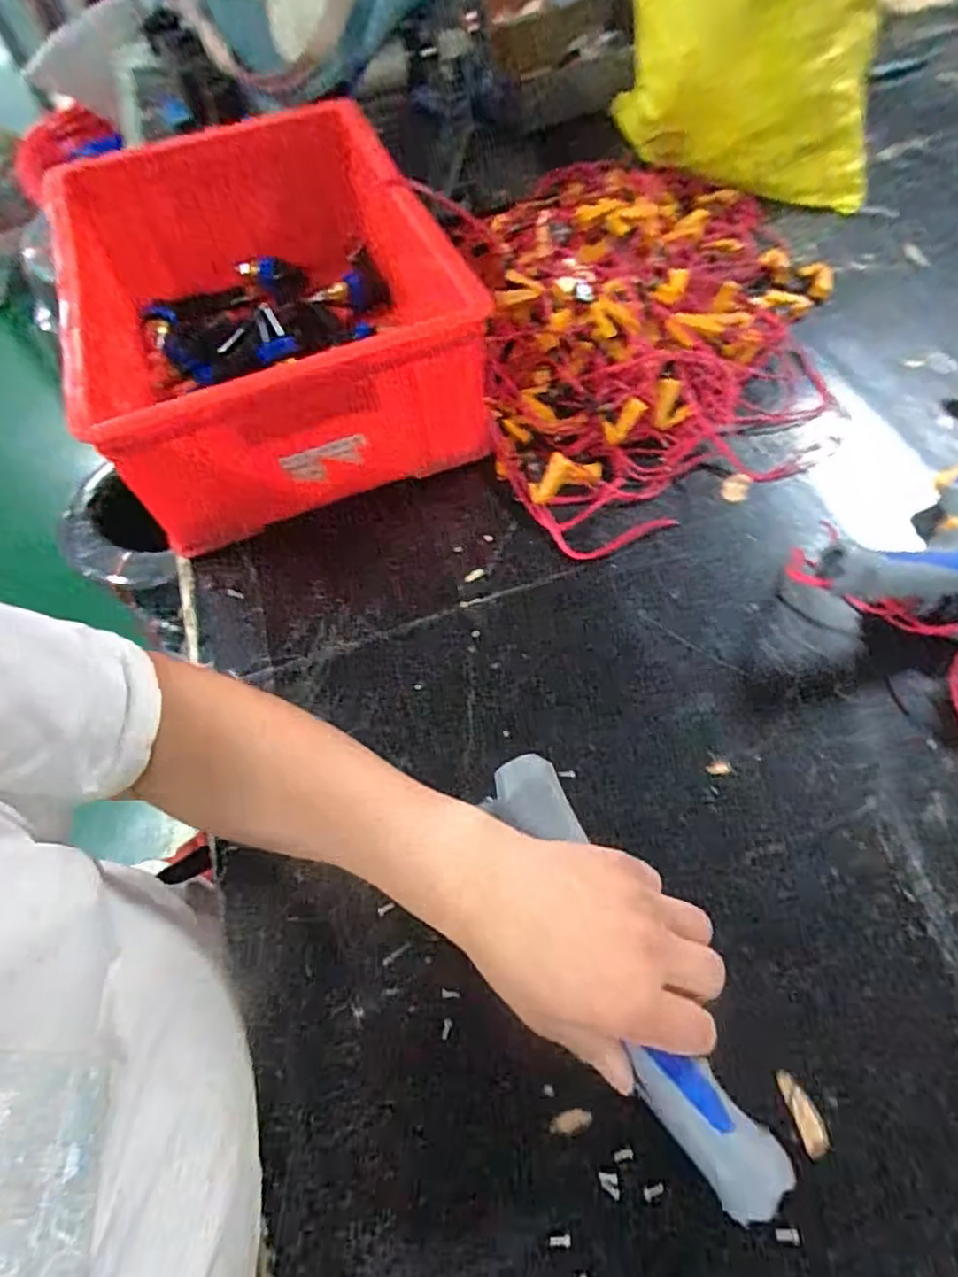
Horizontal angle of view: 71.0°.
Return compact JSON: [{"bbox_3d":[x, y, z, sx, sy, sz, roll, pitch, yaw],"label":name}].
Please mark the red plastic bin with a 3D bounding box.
[{"bbox_3d":[-0.199,-0.319,0.622,0.297,0.159,0.446,-20,59,-8],"label":"red plastic bin"}]

